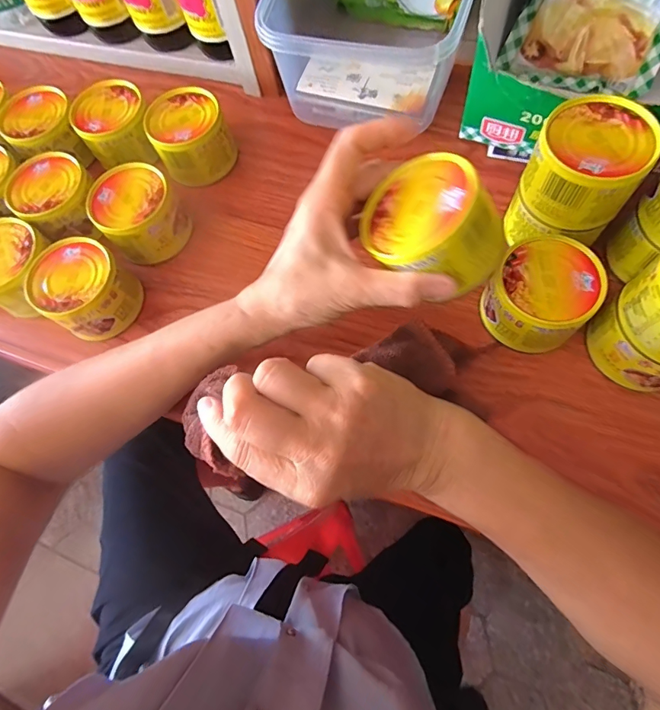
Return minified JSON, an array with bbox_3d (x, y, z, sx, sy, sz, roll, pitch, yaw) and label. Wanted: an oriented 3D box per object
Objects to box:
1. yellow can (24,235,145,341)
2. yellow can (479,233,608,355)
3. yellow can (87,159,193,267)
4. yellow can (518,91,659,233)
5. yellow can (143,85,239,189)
[{"bbox_3d":[-0.203,-0.055,0.353,0.076,0.045,0.068,36,77,17],"label":"yellow can"},{"bbox_3d":[0.155,-0.043,0.315,0.071,0.049,0.070,-2,69,6],"label":"yellow can"},{"bbox_3d":[-0.170,-0.126,0.382,0.074,0.047,0.070,-2,69,5],"label":"yellow can"},{"bbox_3d":[0.176,-0.133,0.296,0.069,0.052,0.071,-2,69,6],"label":"yellow can"},{"bbox_3d":[-0.131,-0.206,0.406,0.070,0.048,0.073,-2,69,6],"label":"yellow can"}]

